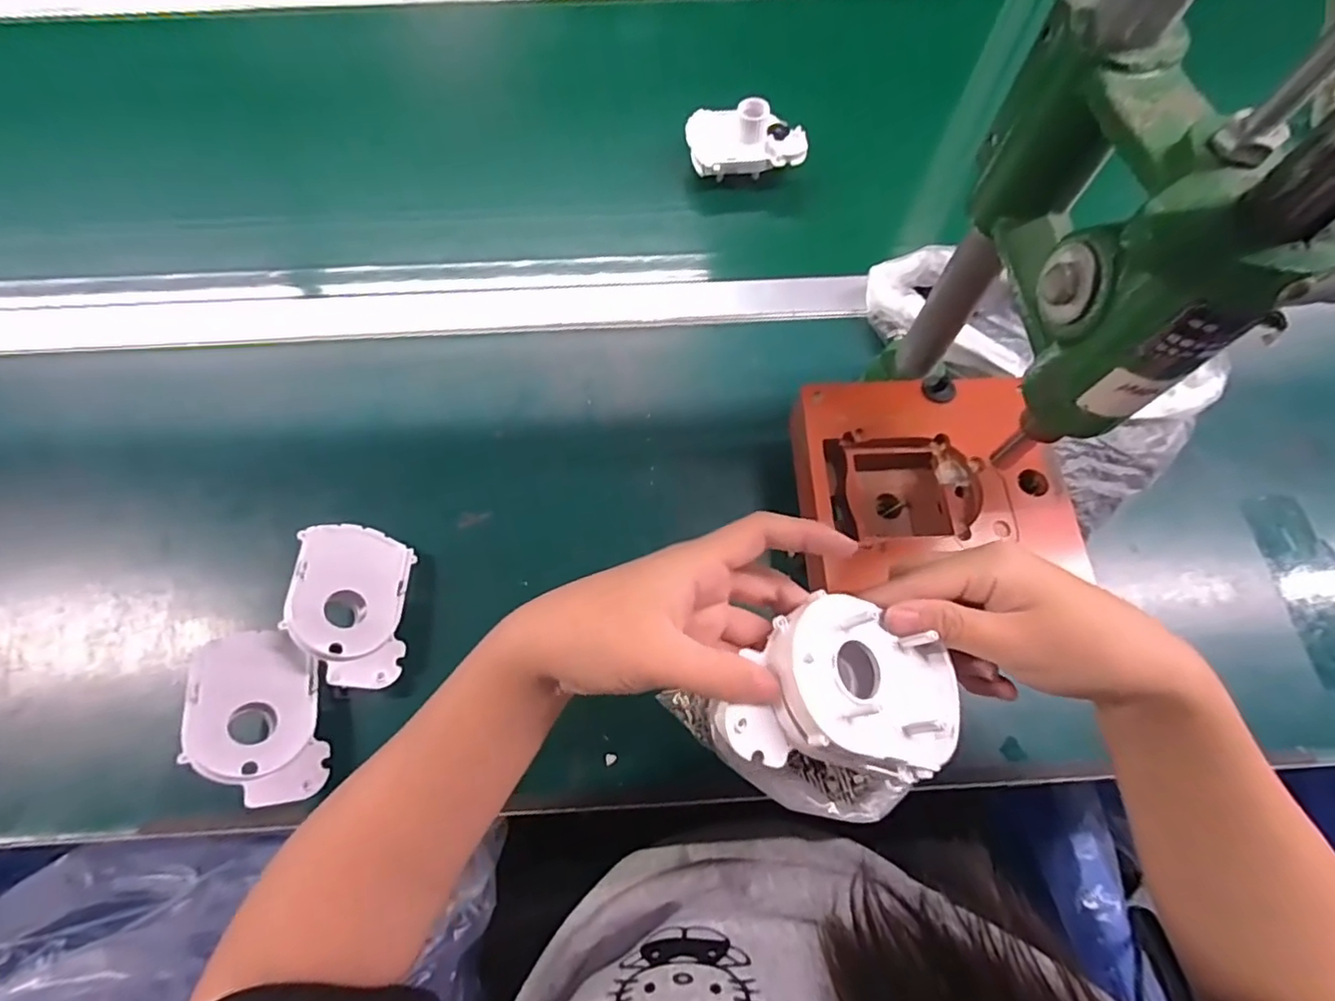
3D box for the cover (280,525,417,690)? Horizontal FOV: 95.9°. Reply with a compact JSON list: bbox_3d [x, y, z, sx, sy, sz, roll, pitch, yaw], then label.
[{"bbox_3d":[-0.201,0.065,0.383,0.067,0.008,0.100,16,60,-37],"label":"cover"}]

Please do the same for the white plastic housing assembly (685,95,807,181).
[{"bbox_3d":[0.070,-0.319,0.532,0.100,0.037,0.050,-4,70,-2],"label":"white plastic housing assembly"}]

